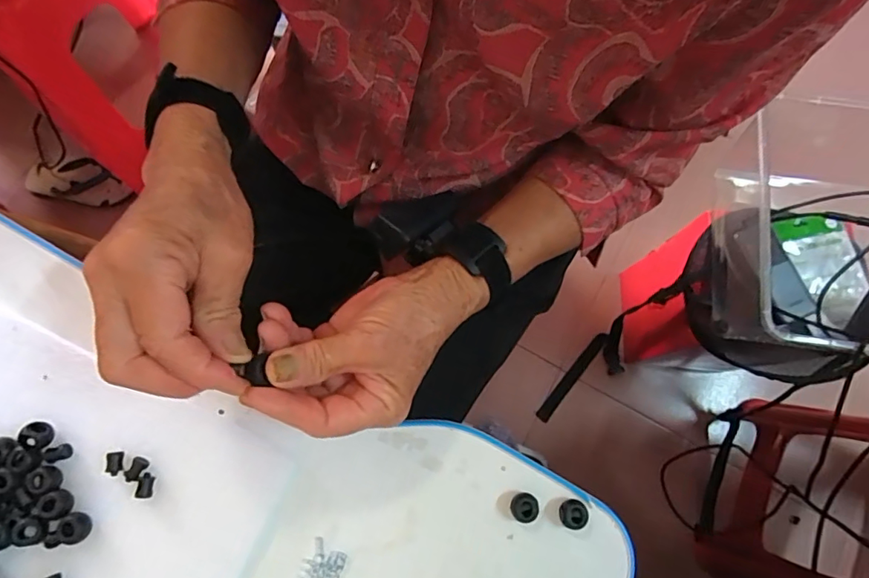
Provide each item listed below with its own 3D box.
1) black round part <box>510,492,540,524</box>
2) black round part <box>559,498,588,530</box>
[{"bbox_3d":[0.058,0.141,0.320,0.017,0.012,0.018,0,76,0],"label":"black round part"},{"bbox_3d":[0.090,0.145,0.318,0.017,0.011,0.017,0,76,0],"label":"black round part"}]

